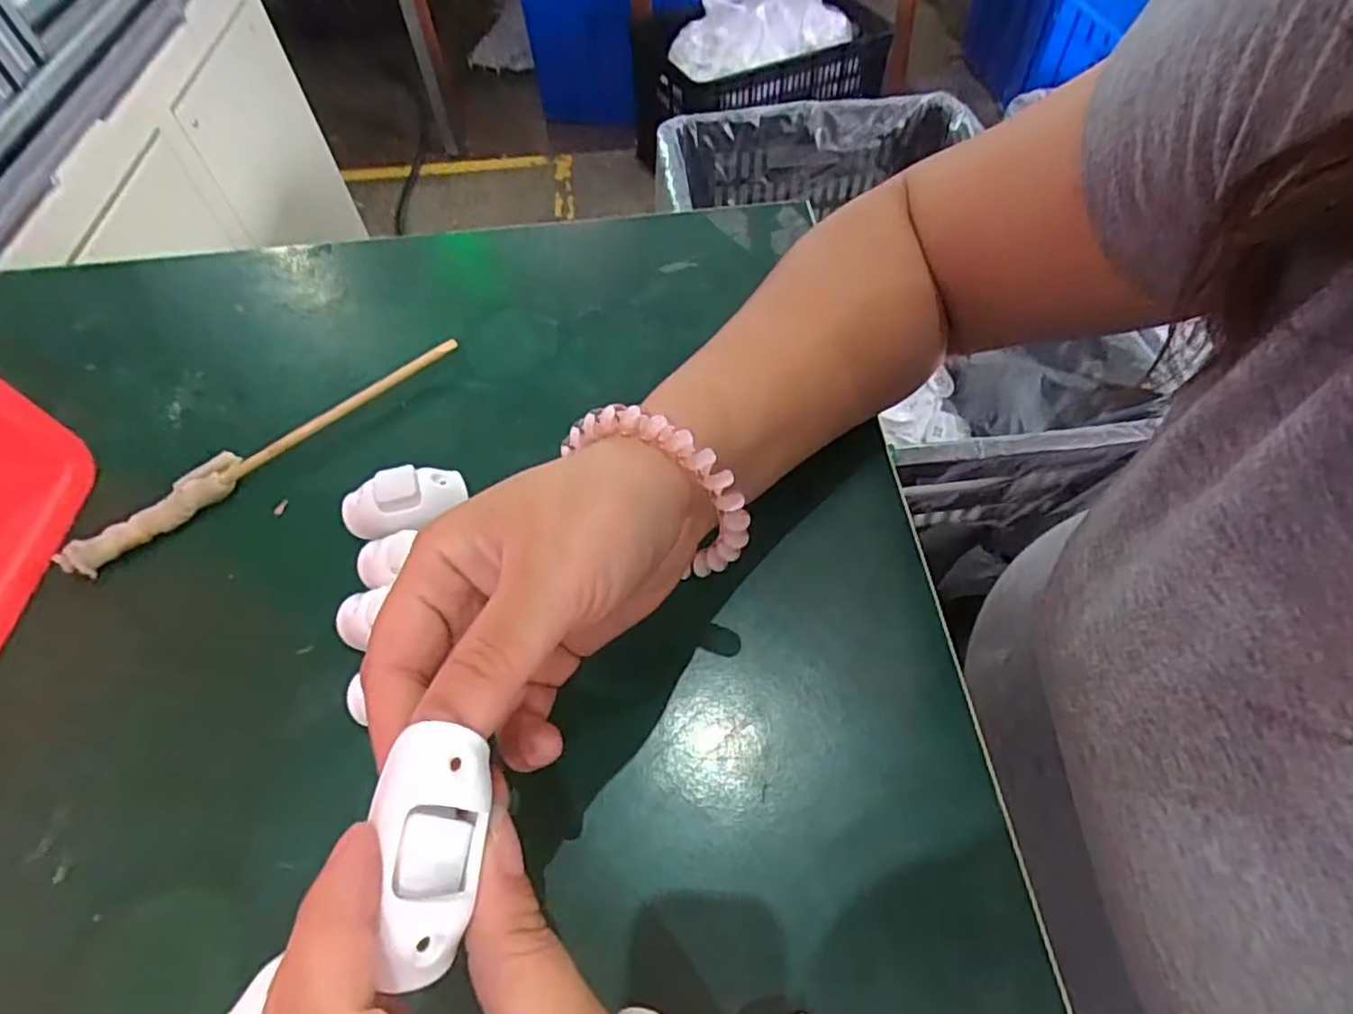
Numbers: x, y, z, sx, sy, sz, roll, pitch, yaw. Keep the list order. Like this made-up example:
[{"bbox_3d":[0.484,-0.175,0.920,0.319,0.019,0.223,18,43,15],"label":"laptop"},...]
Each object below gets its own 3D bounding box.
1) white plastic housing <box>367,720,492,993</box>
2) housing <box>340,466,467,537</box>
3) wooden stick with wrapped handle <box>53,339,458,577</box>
[{"bbox_3d":[-0.055,0.076,0.153,0.023,0.013,0.050,-2,65,0],"label":"white plastic housing"},{"bbox_3d":[-0.120,0.000,0.305,0.052,0.027,0.025,-14,58,-7],"label":"housing"},{"bbox_3d":[-0.194,-0.031,0.335,0.193,0.015,0.018,-37,63,-20],"label":"wooden stick with wrapped handle"}]

